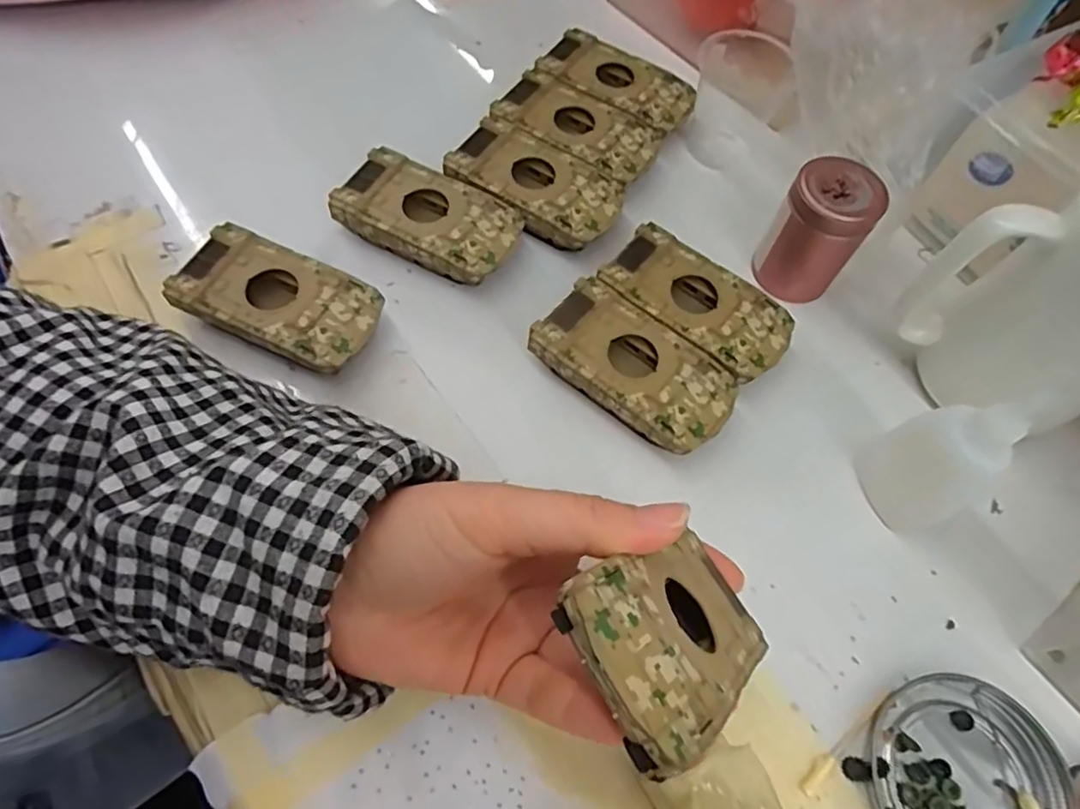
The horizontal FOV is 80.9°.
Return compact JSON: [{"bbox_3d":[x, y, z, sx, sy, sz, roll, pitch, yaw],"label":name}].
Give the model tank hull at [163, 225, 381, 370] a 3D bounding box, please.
[{"bbox_3d":[-0.127,-0.049,0.315,0.093,0.027,0.050,23,64,7],"label":"model tank hull"}]

